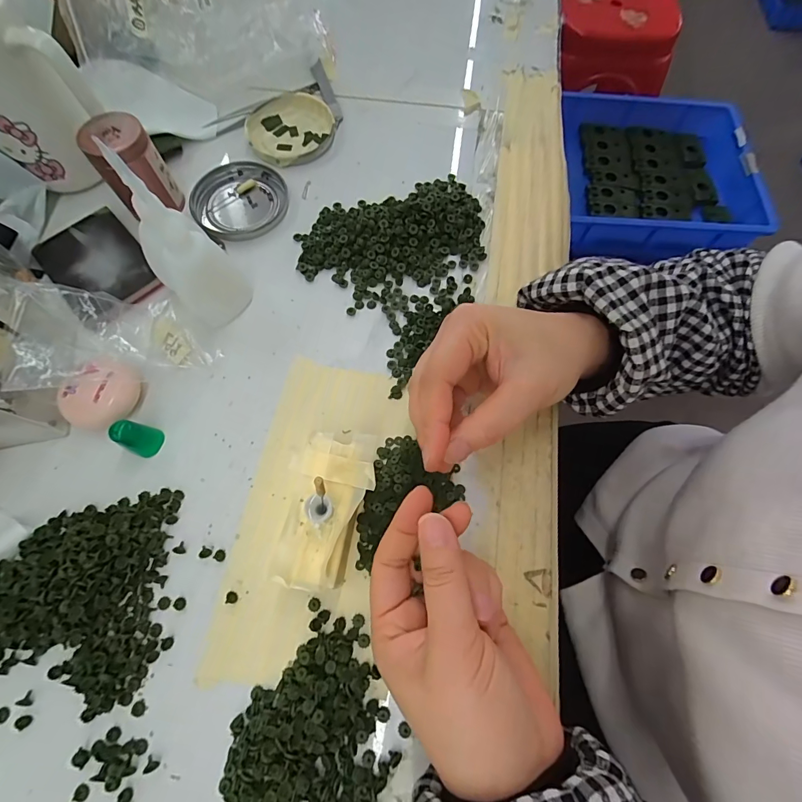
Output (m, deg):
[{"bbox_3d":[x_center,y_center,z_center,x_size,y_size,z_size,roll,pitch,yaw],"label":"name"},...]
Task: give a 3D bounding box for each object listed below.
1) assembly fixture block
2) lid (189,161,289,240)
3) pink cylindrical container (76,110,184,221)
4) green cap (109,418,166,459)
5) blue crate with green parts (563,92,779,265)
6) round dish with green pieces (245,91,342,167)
[{"bbox_3d":[-0.043,0.062,0.236,0.047,0.042,0.088,10,70,3],"label":"assembly fixture block"},{"bbox_3d":[-0.137,-0.171,0.341,0.075,0.009,0.077,0,70,-1],"label":"lid"},{"bbox_3d":[-0.206,-0.179,0.311,0.043,0.062,0.044,0,70,-1],"label":"pink cylindrical container"},{"bbox_3d":[-0.169,0.023,0.258,0.017,0.029,0.019,23,71,8],"label":"green cap"},{"bbox_3d":[0.537,-0.481,0.854,0.369,0.096,0.372,5,69,2],"label":"blue crate with green parts"},{"bbox_3d":[-0.102,-0.251,0.369,0.077,0.009,0.084,0,70,-1],"label":"round dish with green pieces"}]

